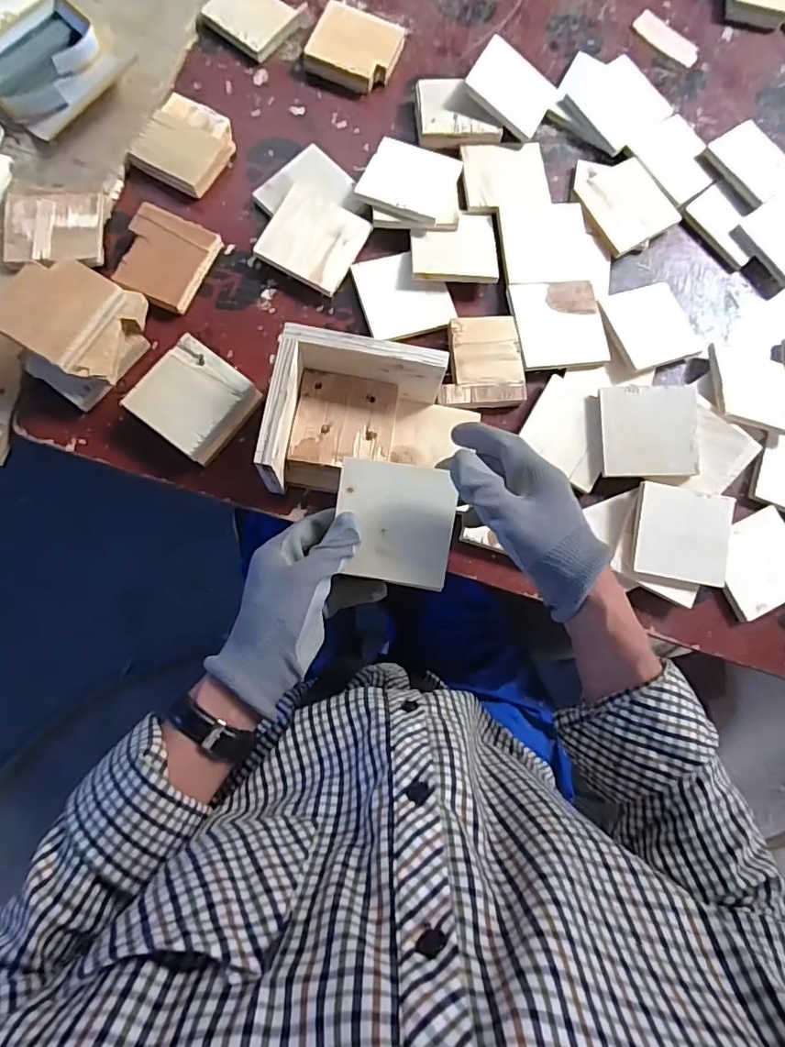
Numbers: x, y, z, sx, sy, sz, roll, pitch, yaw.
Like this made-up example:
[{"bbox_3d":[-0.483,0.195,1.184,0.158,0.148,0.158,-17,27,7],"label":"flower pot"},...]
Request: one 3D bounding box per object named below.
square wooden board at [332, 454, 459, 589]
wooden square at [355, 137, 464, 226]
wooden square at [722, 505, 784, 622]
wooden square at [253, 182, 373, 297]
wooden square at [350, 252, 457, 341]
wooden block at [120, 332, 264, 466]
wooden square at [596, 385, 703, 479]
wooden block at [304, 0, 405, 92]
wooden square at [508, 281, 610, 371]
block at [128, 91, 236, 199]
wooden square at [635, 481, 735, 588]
[{"bbox_3d":[0.002,0.000,0.424,0.089,0.007,0.091,8,94,-4],"label":"square wooden board"},{"bbox_3d":[0.019,-0.364,0.578,0.088,0.009,0.096,24,69,-2],"label":"wooden square"},{"bbox_3d":[0.376,0.041,0.560,0.096,0.009,0.089,-25,84,-6],"label":"wooden square"},{"bbox_3d":[-0.081,-0.291,0.561,0.090,0.006,0.087,27,83,-5],"label":"wooden square"},{"bbox_3d":[0.012,-0.239,0.571,0.089,0.009,0.090,-17,83,-5],"label":"wooden square"},{"bbox_3d":[-0.187,-0.117,0.521,0.092,0.029,0.092,38,82,2],"label":"wooden block"},{"bbox_3d":[0.258,-0.093,0.547,0.093,0.013,0.091,1,83,7],"label":"wooden square"},{"bbox_3d":[-0.041,-0.534,0.613,0.093,0.020,0.085,21,81,0],"label":"wooden block"},{"bbox_3d":[0.173,-0.206,0.570,0.093,0.012,0.090,-8,82,-4],"label":"wooden square"},{"bbox_3d":[-0.218,-0.400,0.581,0.087,0.018,0.092,26,81,1],"label":"block"},{"bbox_3d":[0.286,0.011,0.535,0.094,0.008,0.087,10,90,-4],"label":"wooden square"}]

